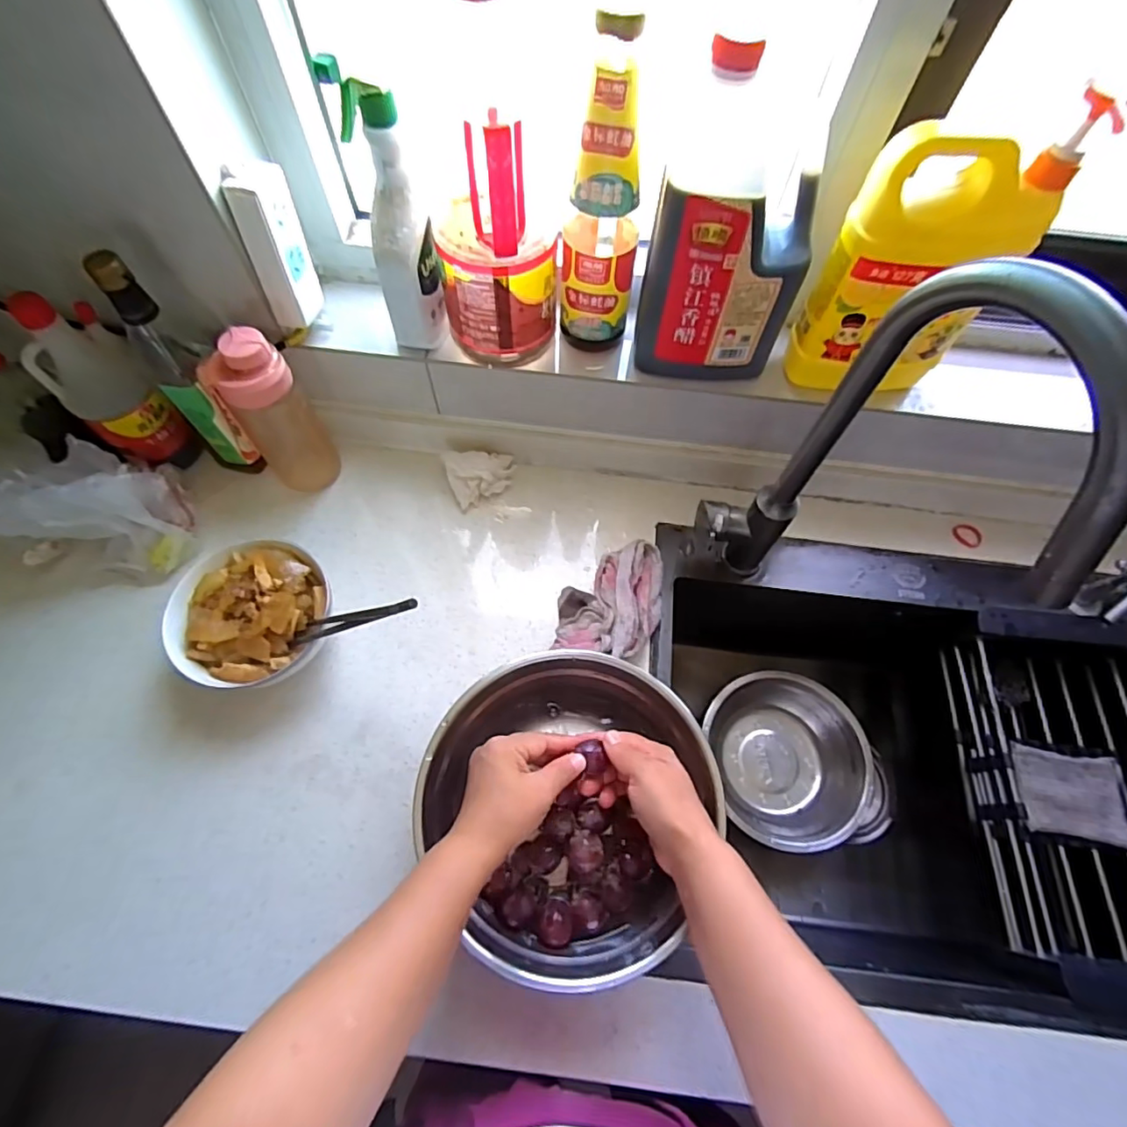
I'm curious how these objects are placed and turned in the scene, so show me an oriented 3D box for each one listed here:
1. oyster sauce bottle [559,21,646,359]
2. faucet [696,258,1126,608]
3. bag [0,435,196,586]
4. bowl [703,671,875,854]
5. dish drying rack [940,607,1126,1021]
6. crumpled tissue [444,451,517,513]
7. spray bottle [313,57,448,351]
[{"bbox_3d":[0.032,-0.313,0.490,0.068,0.260,0.075,5,64,0],"label":"oyster sauce bottle"},{"bbox_3d":[0.222,-0.031,0.440,0.065,0.423,0.223,-33,70,-16],"label":"faucet"},{"bbox_3d":[-0.491,-0.060,0.580,0.166,0.126,0.153,27,67,11],"label":"bag"},{"bbox_3d":[0.288,0.252,0.719,0.186,0.068,0.204,1,65,-2],"label":"bowl"},{"bbox_3d":[0.555,0.247,0.579,0.213,0.098,0.378,5,64,1],"label":"dish drying rack"},{"bbox_3d":[-0.096,-0.107,0.660,0.084,0.039,0.062,-16,66,-9],"label":"crumpled tissue"},{"bbox_3d":[-0.148,-0.293,0.486,0.062,0.224,0.049,-15,64,-5],"label":"spray bottle"}]

